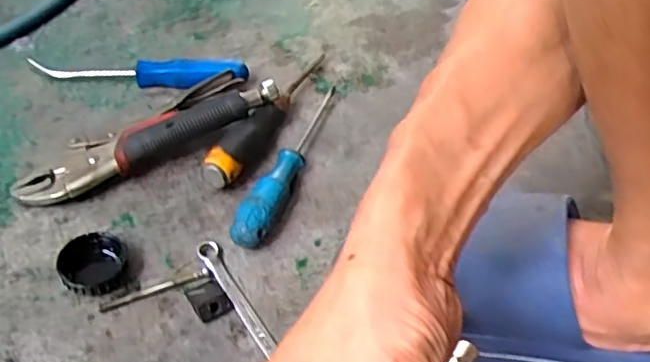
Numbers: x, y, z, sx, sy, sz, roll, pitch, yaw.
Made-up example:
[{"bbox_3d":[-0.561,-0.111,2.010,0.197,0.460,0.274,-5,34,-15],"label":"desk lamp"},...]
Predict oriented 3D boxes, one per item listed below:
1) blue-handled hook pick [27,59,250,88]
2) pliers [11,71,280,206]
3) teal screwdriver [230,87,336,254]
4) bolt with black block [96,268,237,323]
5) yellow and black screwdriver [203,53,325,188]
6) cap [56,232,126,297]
[{"bbox_3d":[-0.170,-0.099,0.590,0.196,0.026,0.037,5,46,-1],"label":"blue-handled hook pick"},{"bbox_3d":[-0.145,-0.039,0.528,0.213,0.039,0.063,-25,53,-27],"label":"pliers"},{"bbox_3d":[-0.029,-0.019,0.528,0.027,0.027,0.193,16,47,9],"label":"teal screwdriver"},{"bbox_3d":[-0.107,0.082,0.435,0.079,0.014,0.041,-16,50,-20],"label":"bolt with black block"},{"bbox_3d":[-0.046,-0.067,0.564,0.029,0.031,0.201,19,47,12],"label":"yellow and black screwdriver"},{"bbox_3d":[-0.162,0.059,0.452,0.044,0.017,0.044,3,46,-3],"label":"cap"}]

